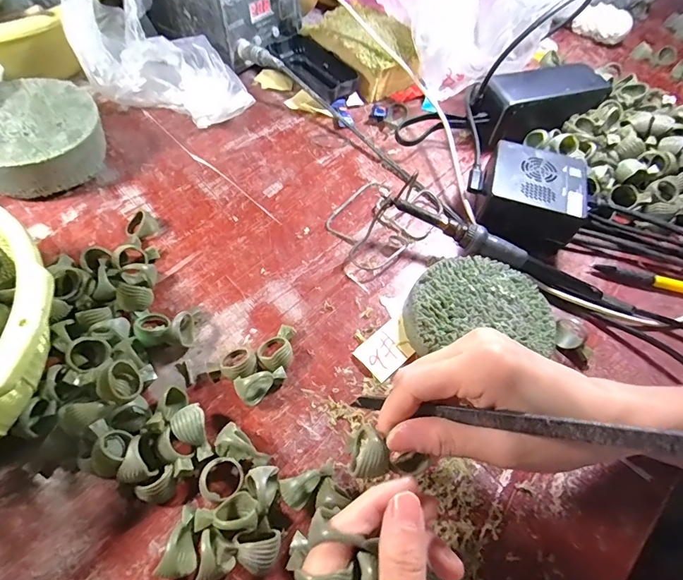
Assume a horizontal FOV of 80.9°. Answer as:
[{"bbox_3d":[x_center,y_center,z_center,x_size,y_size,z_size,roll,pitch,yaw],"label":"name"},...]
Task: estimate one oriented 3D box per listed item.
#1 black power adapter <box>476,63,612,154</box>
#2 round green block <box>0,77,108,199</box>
[{"bbox_3d":[0.198,-0.187,0.411,0.127,0.057,0.051,-12,59,-12],"label":"black power adapter"},{"bbox_3d":[-0.262,-0.126,0.345,0.104,0.050,0.112,37,62,17],"label":"round green block"}]

